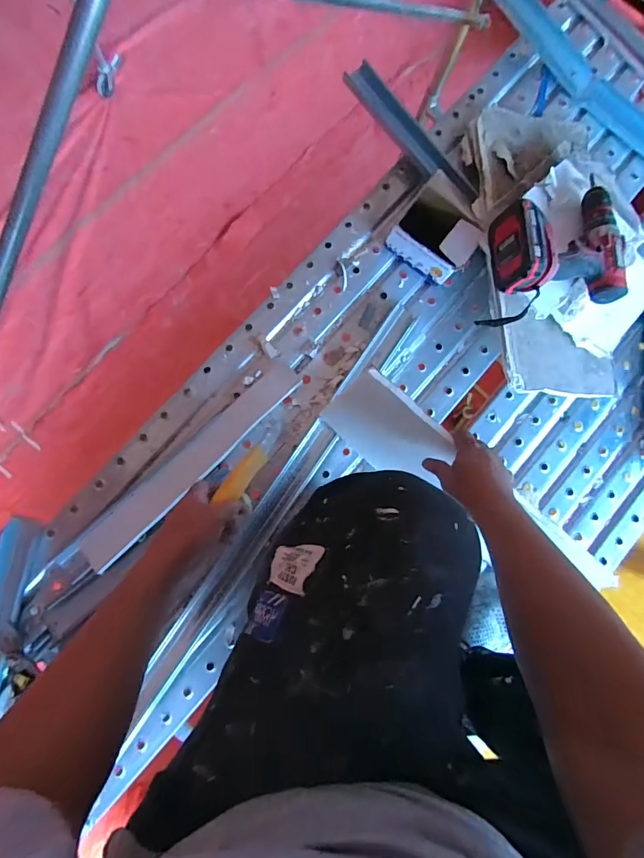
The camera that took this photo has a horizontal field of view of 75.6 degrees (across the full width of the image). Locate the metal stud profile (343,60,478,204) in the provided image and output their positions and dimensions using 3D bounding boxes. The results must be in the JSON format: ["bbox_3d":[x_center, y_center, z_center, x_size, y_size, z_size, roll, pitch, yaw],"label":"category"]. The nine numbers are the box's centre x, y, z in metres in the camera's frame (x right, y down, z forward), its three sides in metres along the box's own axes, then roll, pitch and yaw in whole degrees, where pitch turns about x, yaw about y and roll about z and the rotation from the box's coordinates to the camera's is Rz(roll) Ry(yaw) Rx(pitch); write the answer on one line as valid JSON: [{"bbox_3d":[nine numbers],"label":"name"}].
[{"bbox_3d":[0.168,-0.530,0.765,0.310,0.043,0.062,44,82,-2],"label":"metal stud profile"}]

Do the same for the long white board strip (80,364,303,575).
[{"bbox_3d":[-0.206,0.052,0.683,0.437,0.014,0.058,-44,79,-9],"label":"long white board strip"}]

